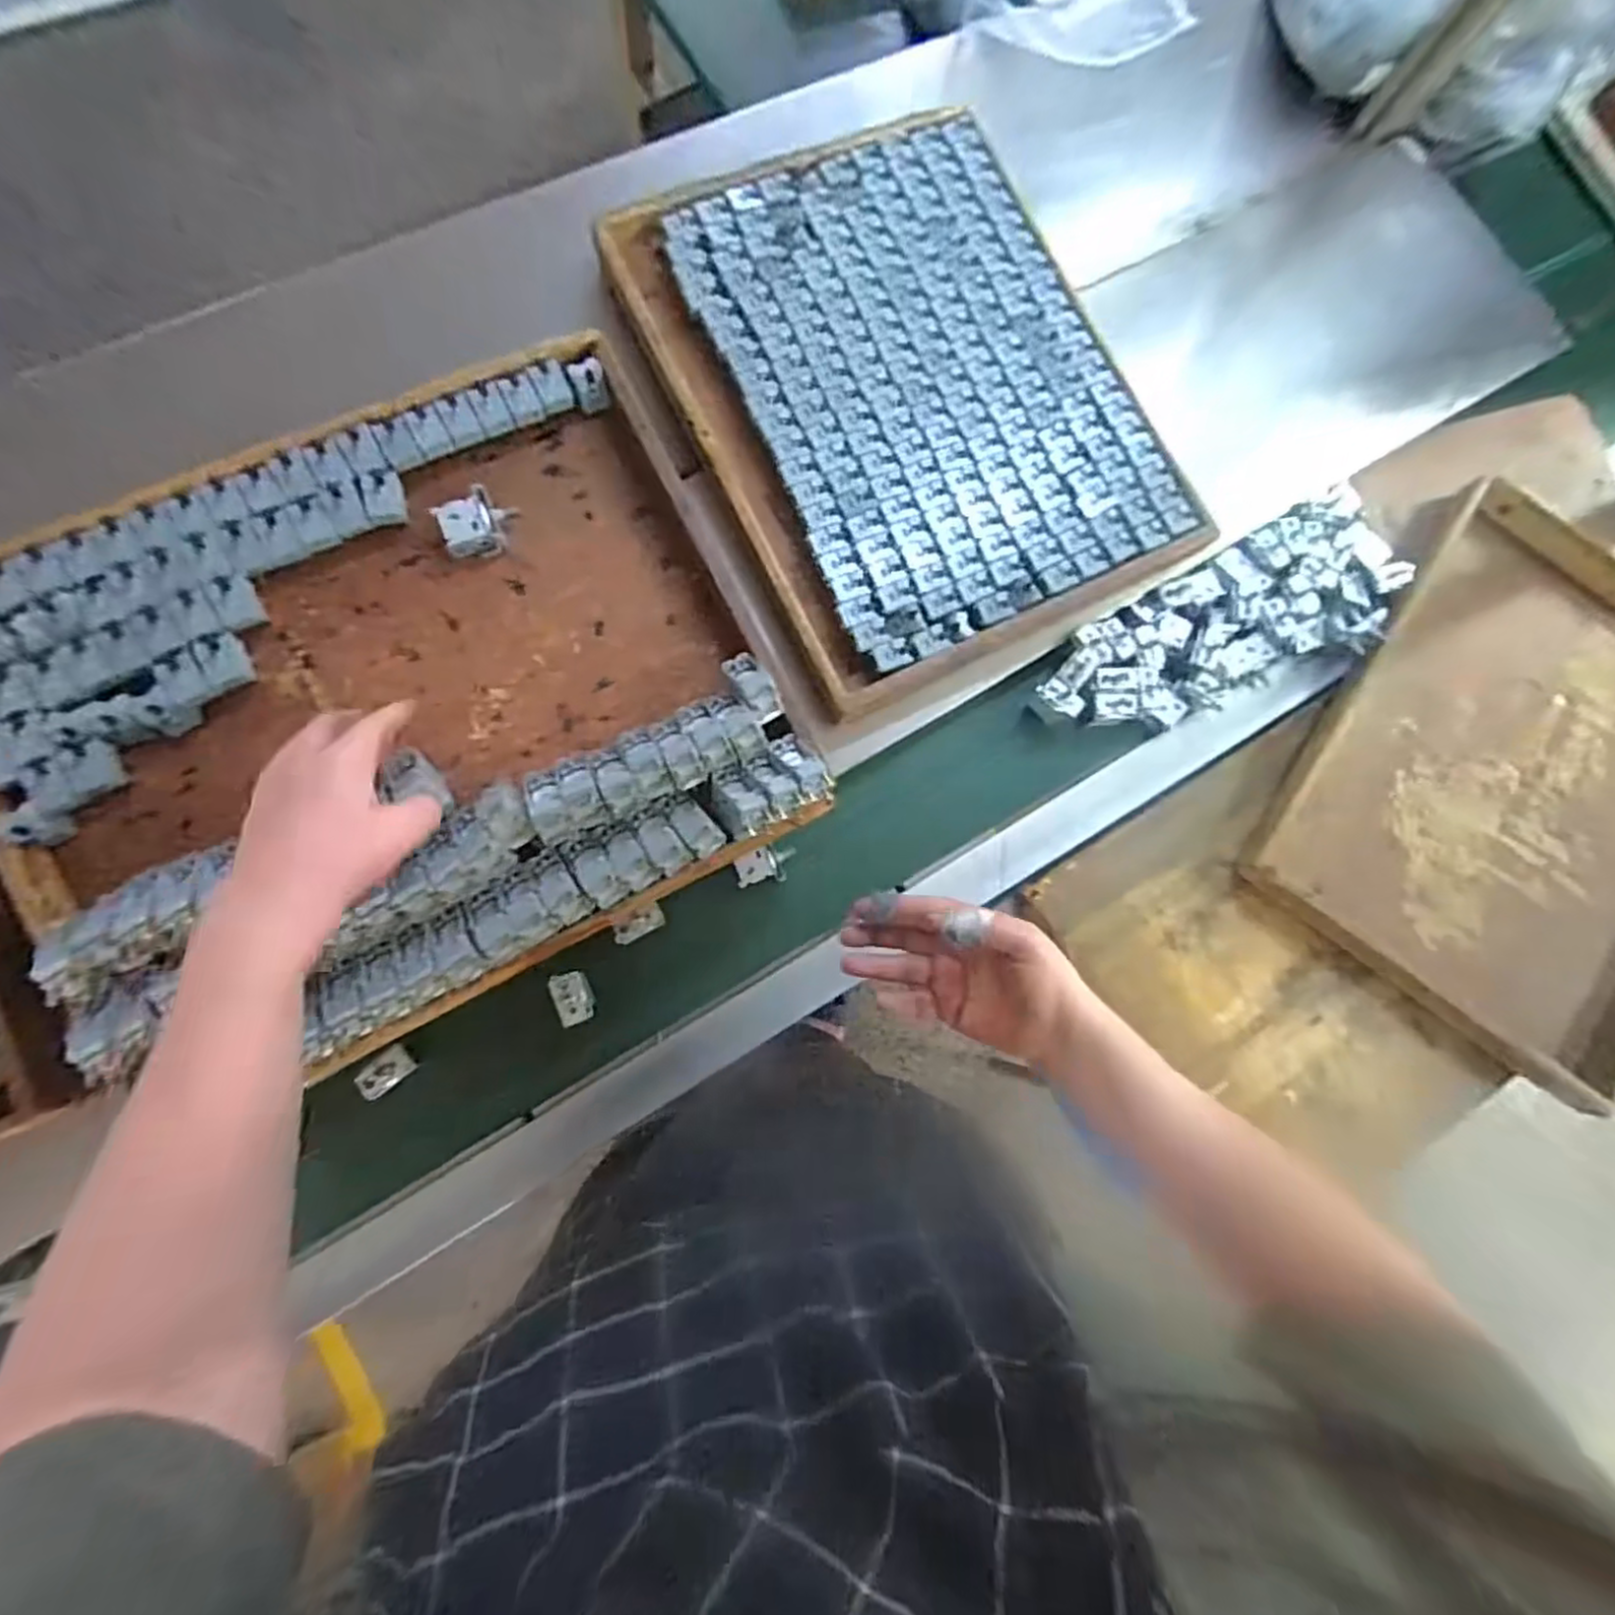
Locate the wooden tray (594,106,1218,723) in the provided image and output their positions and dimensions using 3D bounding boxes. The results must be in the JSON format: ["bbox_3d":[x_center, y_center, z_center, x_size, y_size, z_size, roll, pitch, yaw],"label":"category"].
[{"bbox_3d":[0.090,-0.375,0.651,0.395,0.039,0.487,-26,86,-9],"label":"wooden tray"}]

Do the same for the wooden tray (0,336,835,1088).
[{"bbox_3d":[-0.277,-0.061,0.488,0.479,0.061,0.381,-28,87,-9],"label":"wooden tray"}]

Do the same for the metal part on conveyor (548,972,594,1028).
[{"bbox_3d":[-0.191,0.155,0.581,0.028,0.017,0.042,-20,85,-9],"label":"metal part on conveyor"}]

